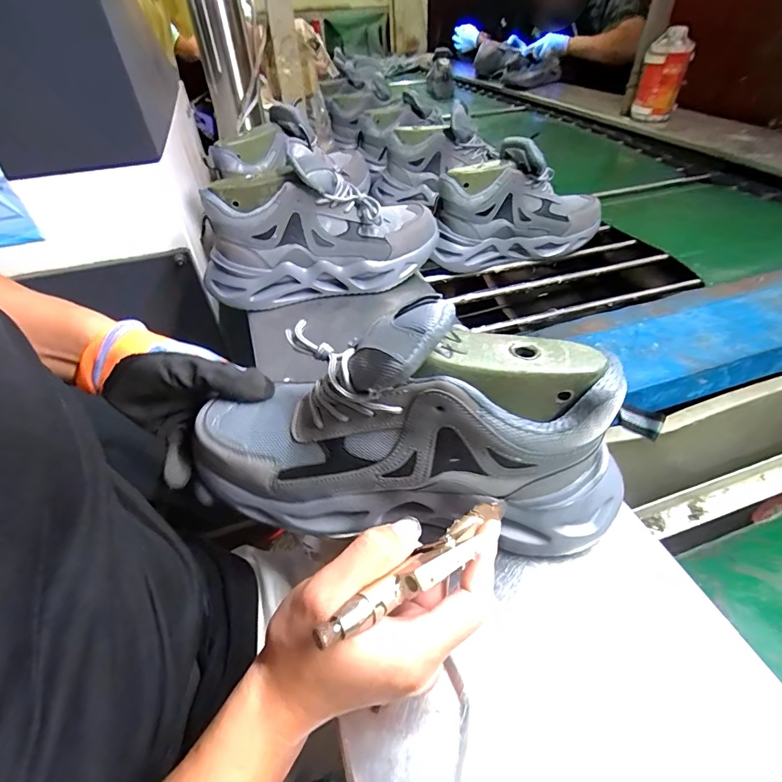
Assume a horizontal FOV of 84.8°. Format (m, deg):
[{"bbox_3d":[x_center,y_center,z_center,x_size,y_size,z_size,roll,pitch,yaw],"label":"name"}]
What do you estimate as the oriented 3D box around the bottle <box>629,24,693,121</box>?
[{"bbox_3d":[0.609,-0.706,0.966,0.089,0.171,0.080,14,85,19],"label":"bottle"}]

